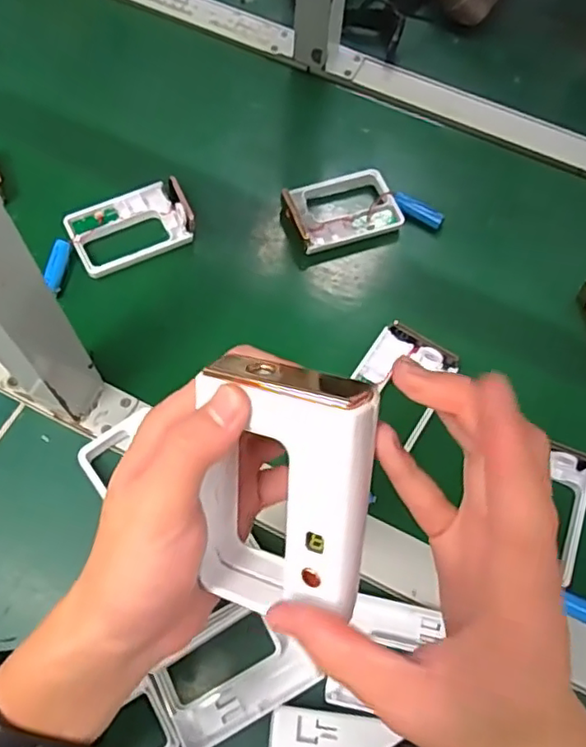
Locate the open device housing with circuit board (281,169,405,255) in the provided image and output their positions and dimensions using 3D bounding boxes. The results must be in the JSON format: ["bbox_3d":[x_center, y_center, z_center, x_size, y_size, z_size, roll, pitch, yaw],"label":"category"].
[{"bbox_3d":[0.043,-0.148,0.544,0.103,0.021,0.068,-18,67,-10],"label":"open device housing with circuit board"}]

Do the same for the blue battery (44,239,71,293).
[{"bbox_3d":[-0.197,-0.089,0.501,0.012,0.015,0.045,7,65,1],"label":"blue battery"}]

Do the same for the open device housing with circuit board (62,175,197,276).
[{"bbox_3d":[-0.140,-0.129,0.522,0.102,0.021,0.068,-26,69,-14],"label":"open device housing with circuit board"}]

